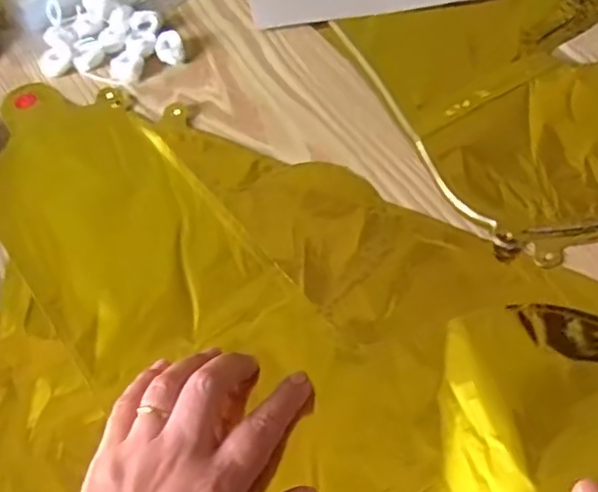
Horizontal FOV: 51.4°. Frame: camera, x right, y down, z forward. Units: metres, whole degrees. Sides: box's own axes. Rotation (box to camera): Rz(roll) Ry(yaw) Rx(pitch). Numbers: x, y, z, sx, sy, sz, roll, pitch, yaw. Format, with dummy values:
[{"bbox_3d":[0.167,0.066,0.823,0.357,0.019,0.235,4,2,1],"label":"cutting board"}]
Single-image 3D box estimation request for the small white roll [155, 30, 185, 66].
[{"bbox_3d":[-0.094,-0.144,0.454,0.019,0.011,0.025,-14,63,-6],"label":"small white roll"}]

